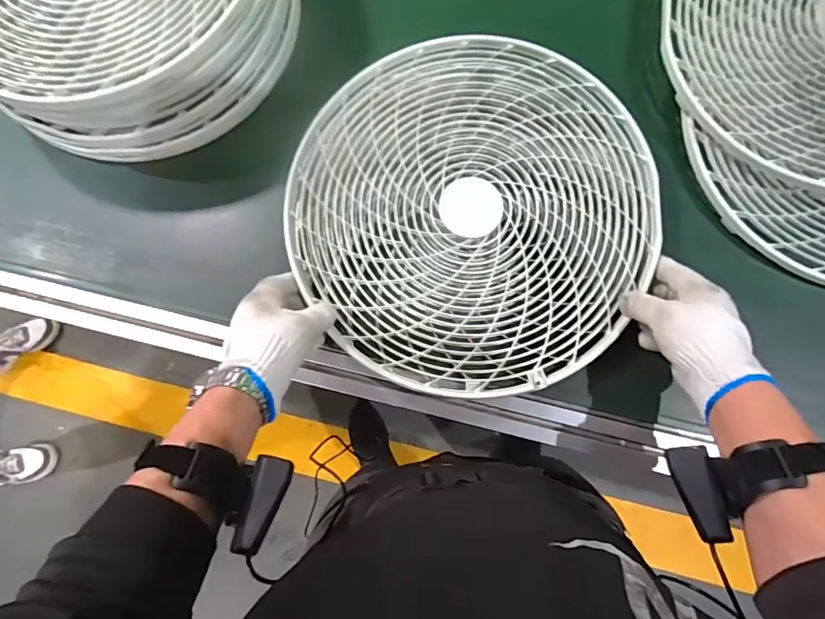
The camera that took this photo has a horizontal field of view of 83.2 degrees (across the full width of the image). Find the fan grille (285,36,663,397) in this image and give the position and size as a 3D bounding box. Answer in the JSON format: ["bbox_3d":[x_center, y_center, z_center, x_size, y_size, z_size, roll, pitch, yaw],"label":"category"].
[{"bbox_3d":[0.063,-0.116,0.510,0.387,0.023,0.379,-1,83,5],"label":"fan grille"}]

